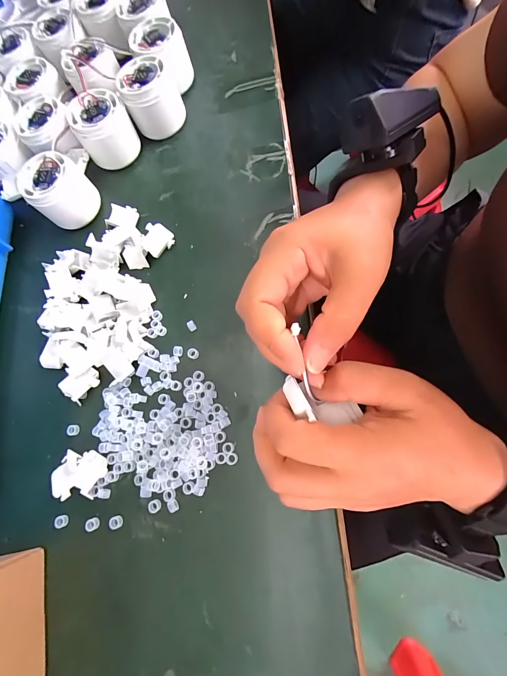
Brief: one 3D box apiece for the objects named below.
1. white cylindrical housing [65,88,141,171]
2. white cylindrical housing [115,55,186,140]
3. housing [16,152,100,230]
[{"bbox_3d":[-0.156,-0.218,0.327,0.054,0.048,0.051,-2,73,8],"label":"white cylindrical housing"},{"bbox_3d":[-0.107,-0.254,0.335,0.059,0.054,0.059,-2,73,8],"label":"white cylindrical housing"},{"bbox_3d":[-0.197,-0.151,0.321,0.058,0.050,0.058,-2,73,8],"label":"housing"}]

